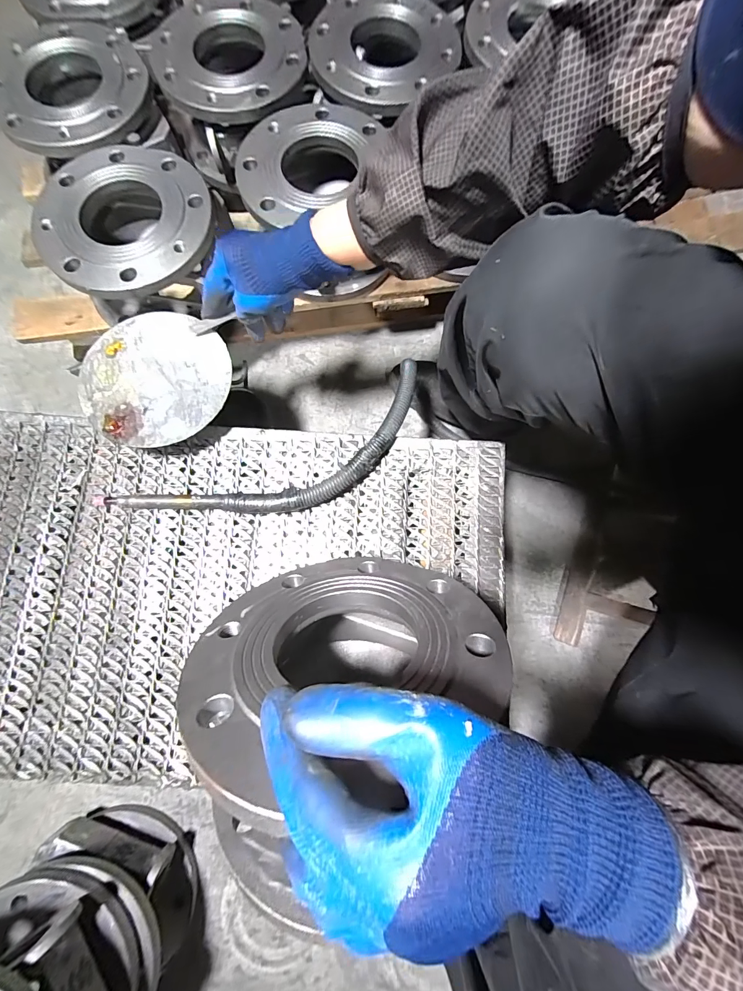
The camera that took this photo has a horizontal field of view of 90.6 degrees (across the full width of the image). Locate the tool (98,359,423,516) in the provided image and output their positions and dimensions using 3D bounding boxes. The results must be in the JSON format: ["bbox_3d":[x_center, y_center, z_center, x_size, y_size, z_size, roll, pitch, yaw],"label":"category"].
[{"bbox_3d":[-0.105,-0.035,0.432,0.409,0.031,0.122,-27,80,-7],"label":"tool"}]

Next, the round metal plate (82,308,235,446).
[{"bbox_3d":[-0.247,-0.135,0.421,0.160,0.006,0.161,0,78,-1],"label":"round metal plate"}]

